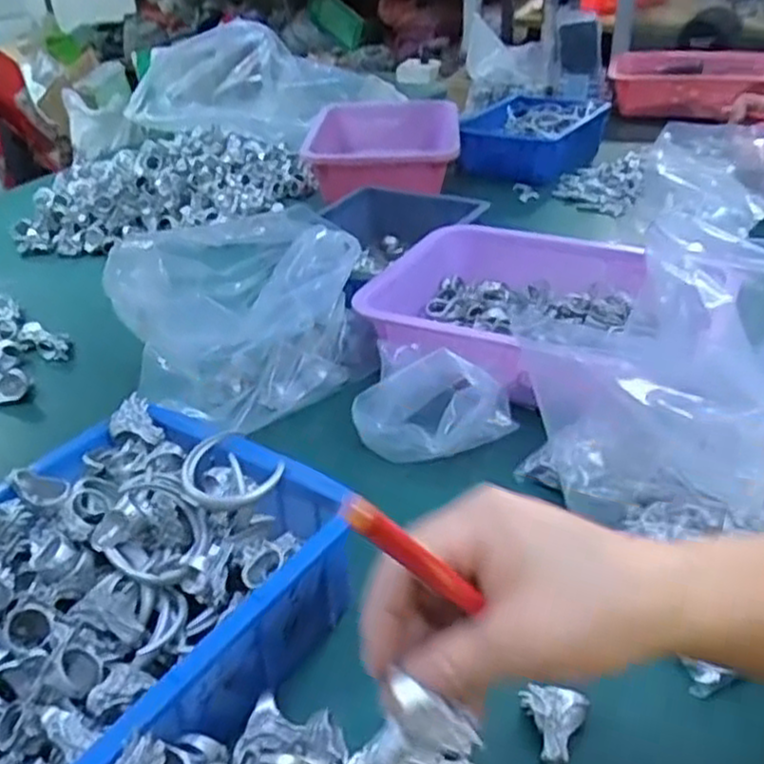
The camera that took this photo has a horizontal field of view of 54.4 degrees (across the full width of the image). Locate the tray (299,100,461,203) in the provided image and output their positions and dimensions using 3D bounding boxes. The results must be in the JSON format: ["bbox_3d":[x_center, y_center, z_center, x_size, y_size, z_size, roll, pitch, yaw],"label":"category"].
[{"bbox_3d":[0.006,-0.362,1.162,0.249,0.074,0.282,-3,33,0],"label":"tray"}]

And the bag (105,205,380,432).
[{"bbox_3d":[-0.128,-0.066,0.687,0.212,0.125,0.192,-25,39,-30],"label":"bag"}]

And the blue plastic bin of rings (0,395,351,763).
[{"bbox_3d":[-0.173,0.143,0.411,0.206,0.097,0.291,21,40,32],"label":"blue plastic bin of rings"}]

